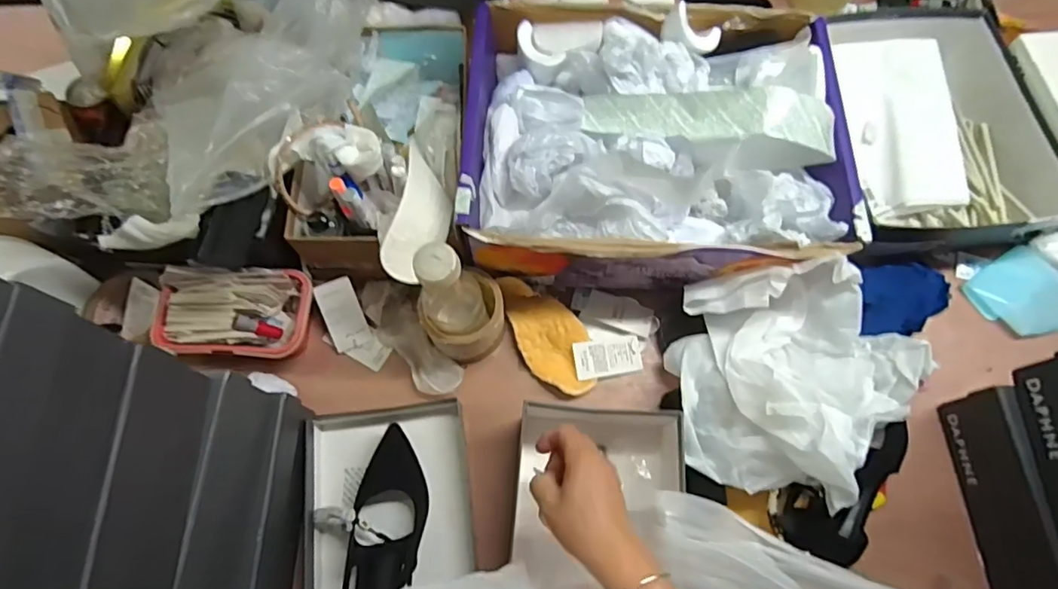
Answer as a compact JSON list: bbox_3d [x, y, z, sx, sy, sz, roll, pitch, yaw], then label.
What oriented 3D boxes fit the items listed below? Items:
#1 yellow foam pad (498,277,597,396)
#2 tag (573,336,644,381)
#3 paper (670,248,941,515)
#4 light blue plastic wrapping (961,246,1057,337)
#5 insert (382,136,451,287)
[{"bbox_3d":[0.023,0.044,0.641,0.074,0.028,0.152,-29,72,-10],"label":"yellow foam pad"},{"bbox_3d":[0.092,0.073,0.643,0.079,0.005,0.042,-7,82,-10],"label":"tag"},{"bbox_3d":[0.268,0.082,0.545,0.221,0.089,0.212,3,69,2],"label":"paper"},{"bbox_3d":[0.603,0.008,0.666,0.106,0.018,0.113,-30,72,-10],"label":"light blue plastic wrapping"},{"bbox_3d":[-0.115,-0.082,0.578,0.055,0.026,0.137,24,58,-31],"label":"insert"}]

